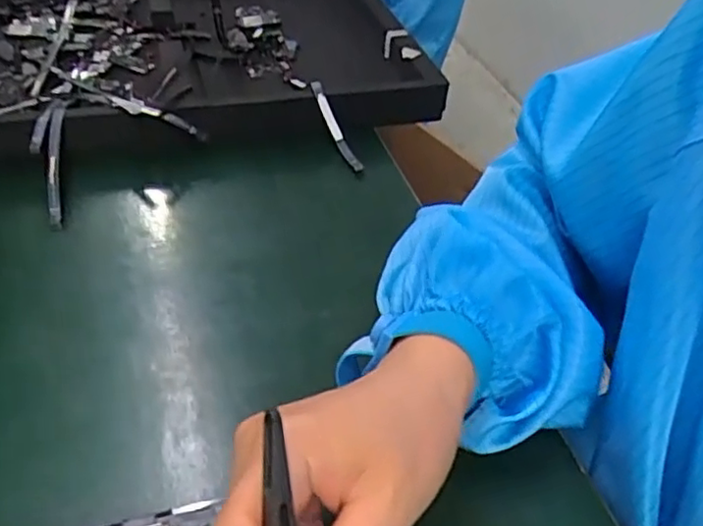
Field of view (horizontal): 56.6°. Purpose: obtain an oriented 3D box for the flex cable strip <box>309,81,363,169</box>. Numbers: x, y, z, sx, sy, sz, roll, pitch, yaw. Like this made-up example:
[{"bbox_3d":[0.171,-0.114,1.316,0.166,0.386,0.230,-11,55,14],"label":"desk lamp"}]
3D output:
[{"bbox_3d":[-0.012,-0.107,0.514,0.008,0.015,0.081,-21,80,-27],"label":"flex cable strip"}]

